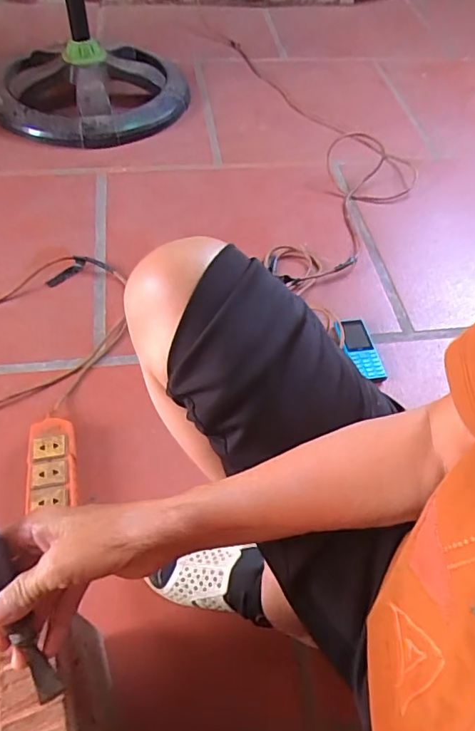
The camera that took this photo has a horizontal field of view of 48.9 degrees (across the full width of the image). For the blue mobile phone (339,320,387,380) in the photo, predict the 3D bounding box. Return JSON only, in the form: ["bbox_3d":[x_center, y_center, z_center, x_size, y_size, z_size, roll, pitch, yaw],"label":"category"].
[{"bbox_3d":[0.201,-0.027,0.848,0.055,0.015,0.126,-4,51,-6],"label":"blue mobile phone"}]

